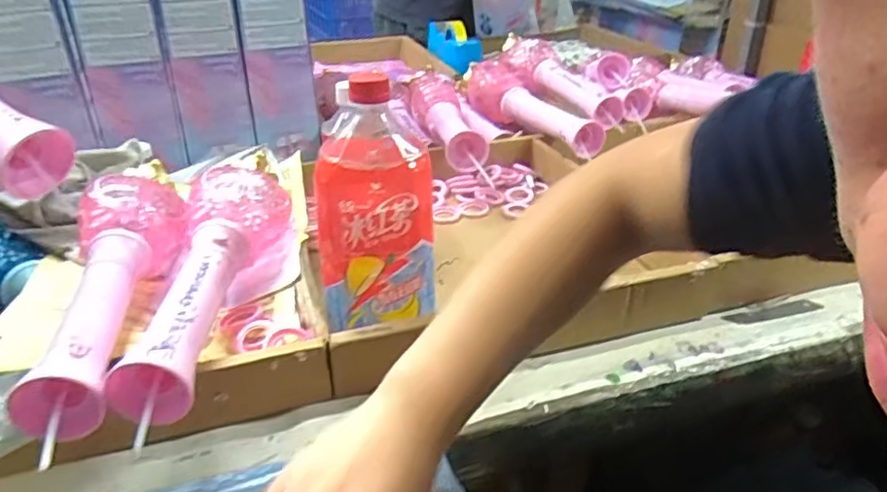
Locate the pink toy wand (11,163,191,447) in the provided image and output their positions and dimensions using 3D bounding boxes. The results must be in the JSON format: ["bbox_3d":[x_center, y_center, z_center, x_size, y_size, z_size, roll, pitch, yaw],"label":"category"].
[{"bbox_3d":[-0.257,0.026,0.473,0.079,0.065,0.303,-6,30,-10],"label":"pink toy wand"}]

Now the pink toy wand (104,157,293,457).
[{"bbox_3d":[-0.179,0.022,0.493,0.083,0.079,0.307,-3,30,-5],"label":"pink toy wand"}]

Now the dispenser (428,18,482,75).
[{"bbox_3d":[0.026,-0.416,1.286,0.055,0.084,0.136,-19,35,-29],"label":"dispenser"}]

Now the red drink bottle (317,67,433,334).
[{"bbox_3d":[-0.053,-0.035,0.489,0.092,0.184,0.087,-5,30,-8],"label":"red drink bottle"}]

